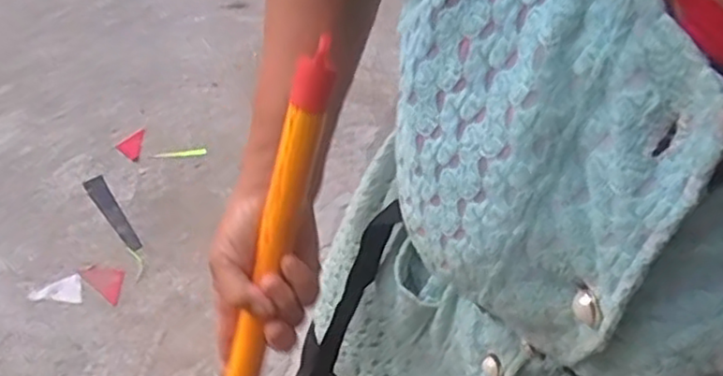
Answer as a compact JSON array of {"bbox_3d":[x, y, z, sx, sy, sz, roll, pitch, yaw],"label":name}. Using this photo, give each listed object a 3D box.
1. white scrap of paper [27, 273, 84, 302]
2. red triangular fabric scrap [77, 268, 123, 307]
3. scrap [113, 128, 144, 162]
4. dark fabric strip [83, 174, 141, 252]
[{"bbox_3d":[-0.548,0.186,1.254,0.086,0.009,0.056,-9,49,-14],"label":"white scrap of paper"},{"bbox_3d":[-0.466,0.169,1.282,0.091,0.011,0.055,31,52,21],"label":"red triangular fabric scrap"},{"bbox_3d":[-0.489,-0.090,1.463,0.052,0.009,0.085,1,48,-6],"label":"scrap"},{"bbox_3d":[-0.487,0.047,1.369,0.039,0.009,0.206,-27,56,-27],"label":"dark fabric strip"}]

